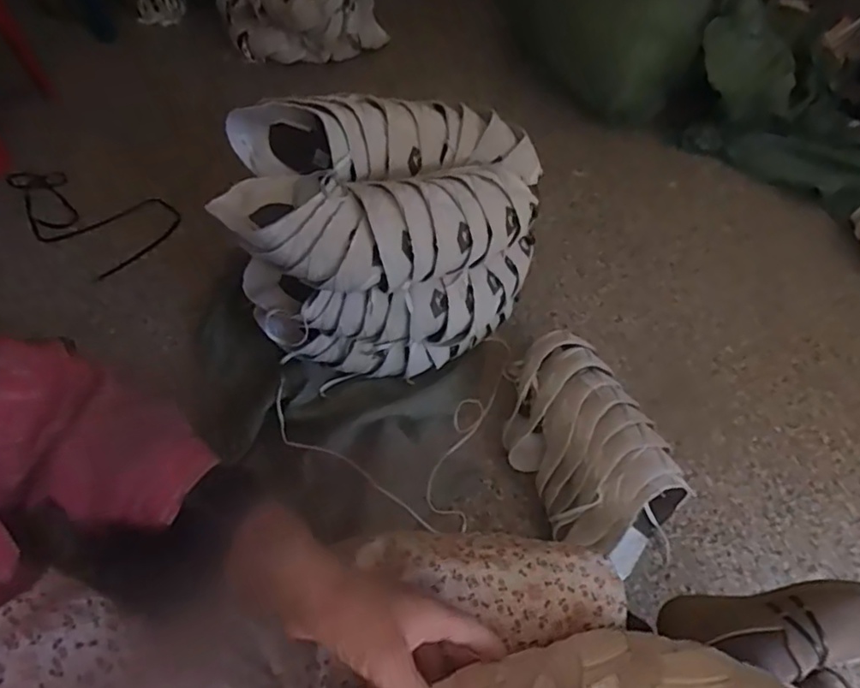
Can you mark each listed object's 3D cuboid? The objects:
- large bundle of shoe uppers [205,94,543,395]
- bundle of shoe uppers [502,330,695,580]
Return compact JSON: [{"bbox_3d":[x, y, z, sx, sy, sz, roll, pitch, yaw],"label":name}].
[{"bbox_3d":[-0.072,-0.171,0.965,0.473,0.334,0.317,-7,53,-8],"label":"large bundle of shoe uppers"},{"bbox_3d":[0.232,0.157,0.919,0.197,0.146,0.359,-16,54,-14],"label":"bundle of shoe uppers"}]

